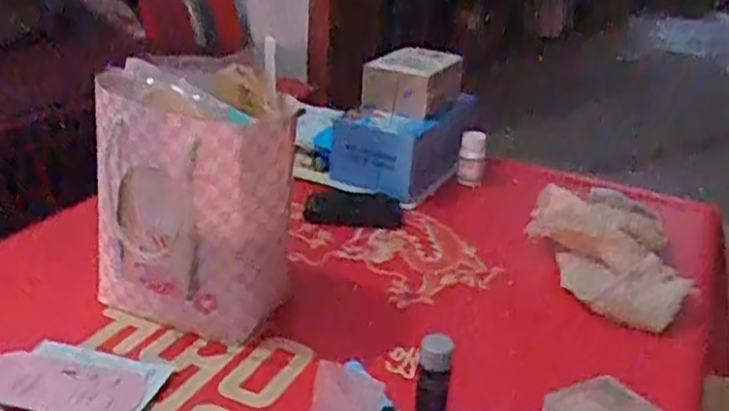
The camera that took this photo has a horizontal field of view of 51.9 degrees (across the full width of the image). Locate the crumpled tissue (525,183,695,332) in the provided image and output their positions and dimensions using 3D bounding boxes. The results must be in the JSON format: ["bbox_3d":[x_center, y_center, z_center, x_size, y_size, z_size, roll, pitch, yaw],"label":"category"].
[{"bbox_3d":[0.250,0.047,0.772,0.140,0.051,0.183,6,25,4],"label":"crumpled tissue"}]

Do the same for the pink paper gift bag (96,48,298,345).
[{"bbox_3d":[-0.140,-0.007,0.623,0.163,0.208,0.093,8,25,7],"label":"pink paper gift bag"}]

